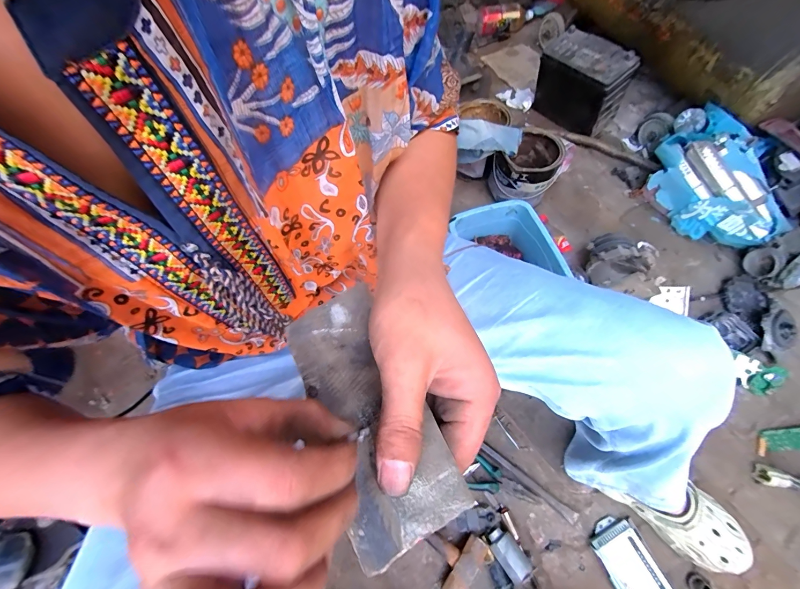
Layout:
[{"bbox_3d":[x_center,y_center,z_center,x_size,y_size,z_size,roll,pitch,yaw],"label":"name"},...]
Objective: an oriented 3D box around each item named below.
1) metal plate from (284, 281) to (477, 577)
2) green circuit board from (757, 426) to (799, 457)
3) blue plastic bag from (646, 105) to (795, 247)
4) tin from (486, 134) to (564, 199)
[{"bbox_3d":[-0.021,0.056,0.181,0.057,0.006,0.137,-30,56,0],"label":"metal plate"},{"bbox_3d":[0.768,0.282,0.656,0.130,0.013,0.041,-17,64,14],"label":"green circuit board"},{"bbox_3d":[0.774,-0.282,0.856,0.185,0.164,0.378,-18,63,-5],"label":"blue plastic bag"},{"bbox_3d":[0.334,-0.326,0.891,0.157,0.136,0.143,-2,62,4],"label":"tin"}]

